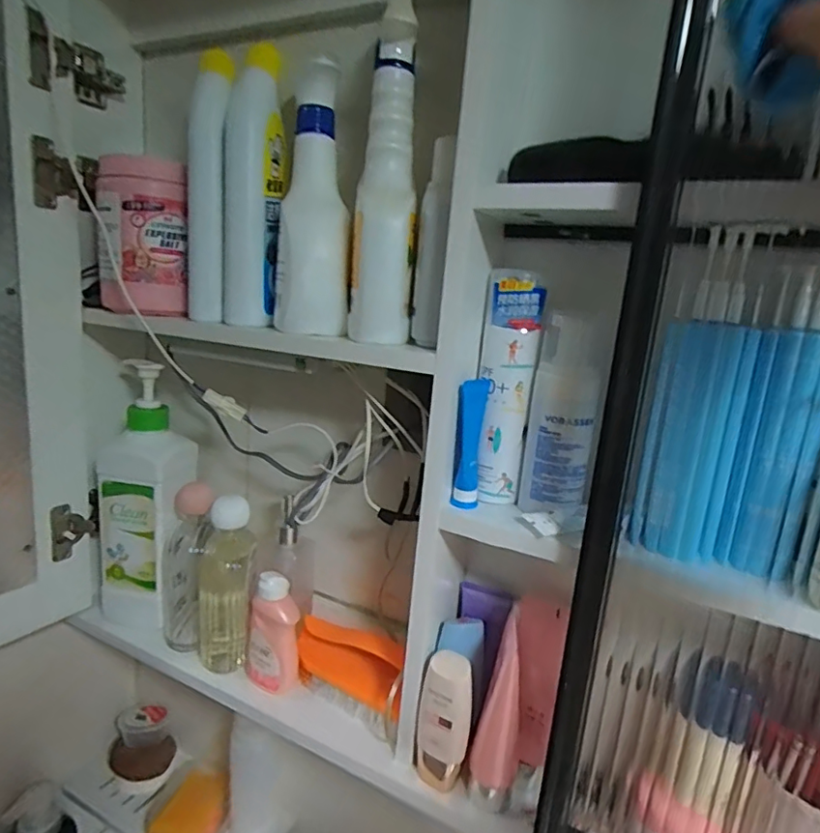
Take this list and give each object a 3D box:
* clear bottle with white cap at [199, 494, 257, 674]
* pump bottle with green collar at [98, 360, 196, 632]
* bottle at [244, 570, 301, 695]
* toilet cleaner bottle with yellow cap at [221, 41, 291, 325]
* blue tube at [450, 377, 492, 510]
[{"bbox_3d":[-0.183,0.167,0.555,0.047,0.168,0.045,2,13,-11],"label":"clear bottle with white cap"},{"bbox_3d":[-0.284,0.085,0.598,0.080,0.266,0.071,8,13,14],"label":"pump bottle with green collar"},{"bbox_3d":[-0.133,0.203,0.530,0.044,0.106,0.051,0,13,-23],"label":"bottle"},{"bbox_3d":[-0.138,-0.207,0.495,0.049,0.238,0.067,2,13,-13],"label":"toilet cleaner bottle with yellow cap"},{"bbox_3d":[0.046,0.021,0.416,0.016,0.097,0.024,11,14,26],"label":"blue tube"}]

